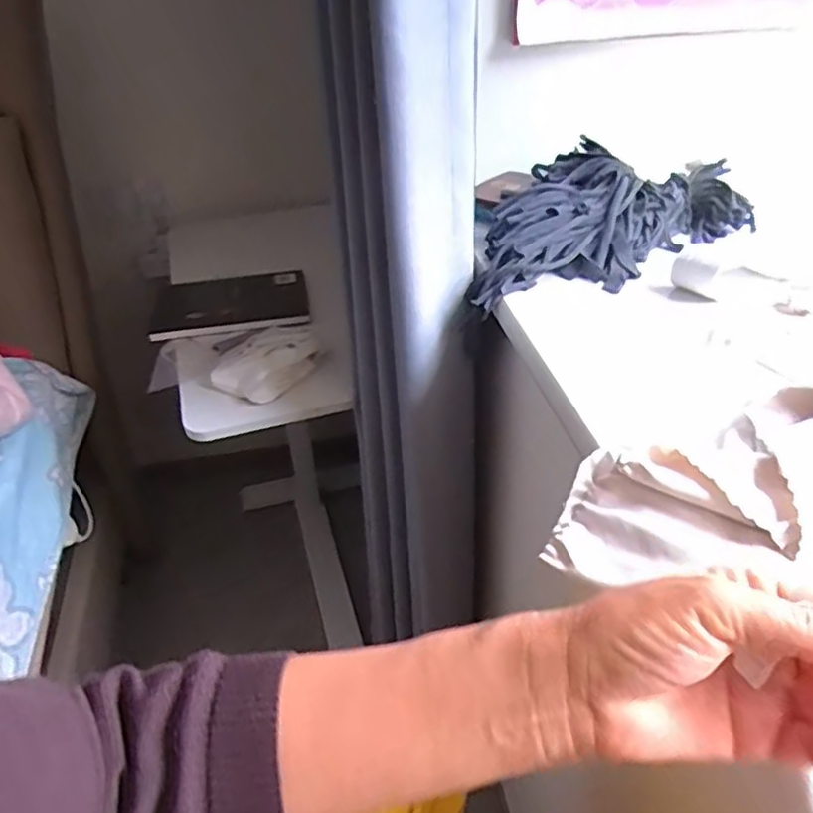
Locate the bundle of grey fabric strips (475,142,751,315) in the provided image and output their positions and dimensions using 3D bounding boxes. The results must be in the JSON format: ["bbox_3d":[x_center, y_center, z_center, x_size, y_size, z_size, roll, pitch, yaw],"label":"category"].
[{"bbox_3d":[0.205,-0.222,0.762,0.360,0.083,0.202,-24,43,-27],"label":"bundle of grey fabric strips"}]

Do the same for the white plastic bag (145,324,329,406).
[{"bbox_3d":[-0.242,-0.074,0.933,0.235,0.065,0.170,-7,37,-7],"label":"white plastic bag"}]

